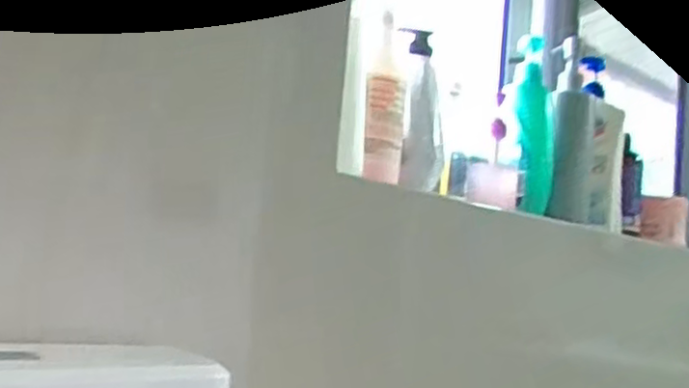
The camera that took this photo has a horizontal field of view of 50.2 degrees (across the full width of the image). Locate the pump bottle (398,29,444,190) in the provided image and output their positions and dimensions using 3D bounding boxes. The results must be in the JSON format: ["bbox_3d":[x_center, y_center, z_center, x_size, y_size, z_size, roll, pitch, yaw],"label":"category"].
[{"bbox_3d":[0.092,-0.100,0.842,0.049,0.187,0.041,5,-6,9],"label":"pump bottle"}]

